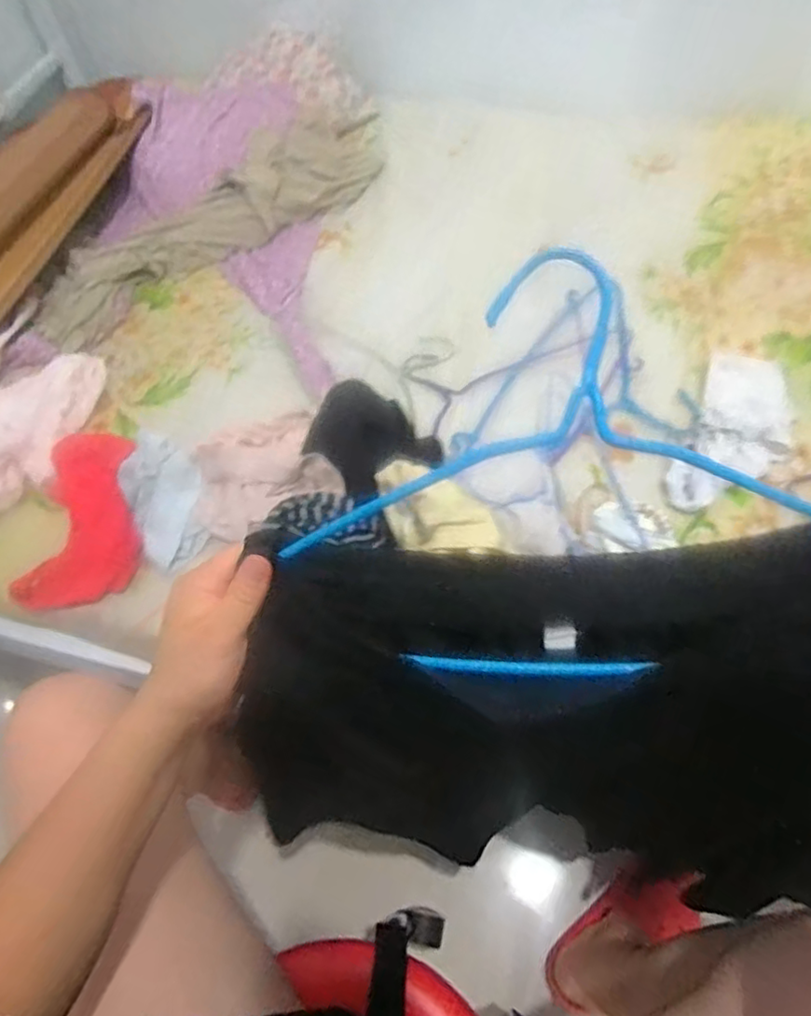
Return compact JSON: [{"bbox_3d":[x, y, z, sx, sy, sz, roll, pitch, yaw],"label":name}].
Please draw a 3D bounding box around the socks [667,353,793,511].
[{"bbox_3d":[0.402,-0.097,0.746,0.105,0.021,0.272,24,61,17],"label":"socks"}]

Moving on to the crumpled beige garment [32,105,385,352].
[{"bbox_3d":[-0.290,-0.508,1.028,0.192,0.057,0.744,38,66,23],"label":"crumpled beige garment"}]

